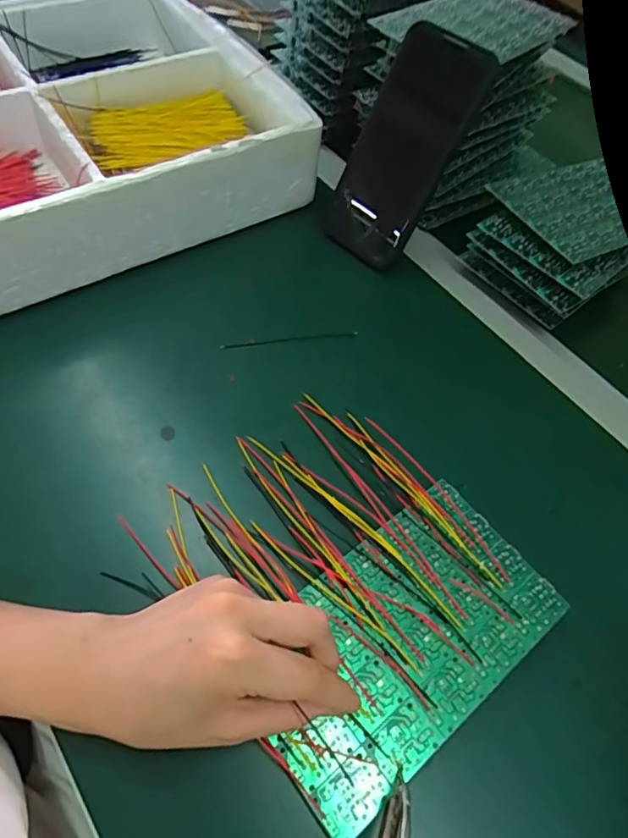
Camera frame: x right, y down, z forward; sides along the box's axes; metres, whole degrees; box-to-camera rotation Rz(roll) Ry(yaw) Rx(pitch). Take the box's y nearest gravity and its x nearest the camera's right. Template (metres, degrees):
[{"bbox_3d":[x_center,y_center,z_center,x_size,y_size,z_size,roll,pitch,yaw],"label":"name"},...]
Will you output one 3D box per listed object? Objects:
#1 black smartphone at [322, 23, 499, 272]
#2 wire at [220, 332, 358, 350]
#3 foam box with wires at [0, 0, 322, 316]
[{"bbox_3d":[0.068,-0.211,0.417,0.080,0.166,0.017,43,35,20],"label":"black smartphone"},{"bbox_3d":[-0.019,-0.062,0.407,0.107,0.004,0.005,-6,59,-9],"label":"wire"},{"bbox_3d":[-0.238,-0.255,0.461,0.368,0.085,0.326,-29,65,-20],"label":"foam box with wires"}]

